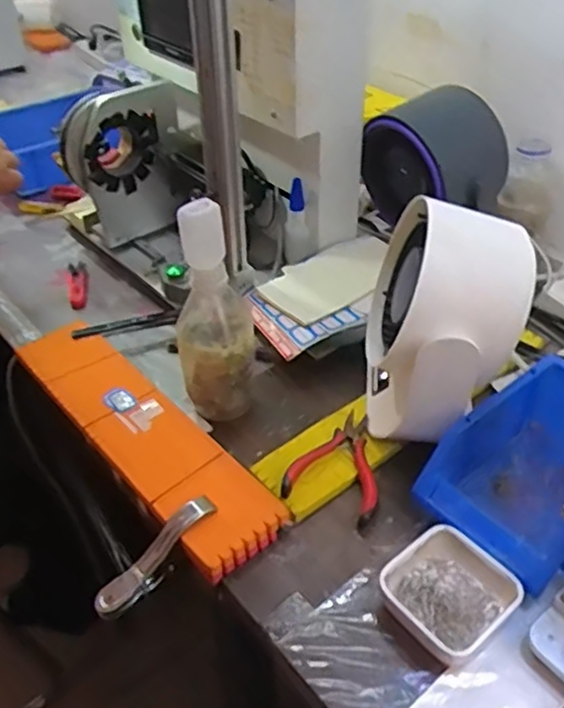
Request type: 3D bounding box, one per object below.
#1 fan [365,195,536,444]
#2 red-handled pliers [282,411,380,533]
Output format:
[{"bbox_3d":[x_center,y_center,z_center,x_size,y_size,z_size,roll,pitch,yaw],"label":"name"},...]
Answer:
[{"bbox_3d":[0.140,-0.026,0.602,0.117,0.206,0.175,2,39,4],"label":"fan"},{"bbox_3d":[0.054,0.098,0.604,0.082,0.015,0.108,14,41,18],"label":"red-handled pliers"}]

